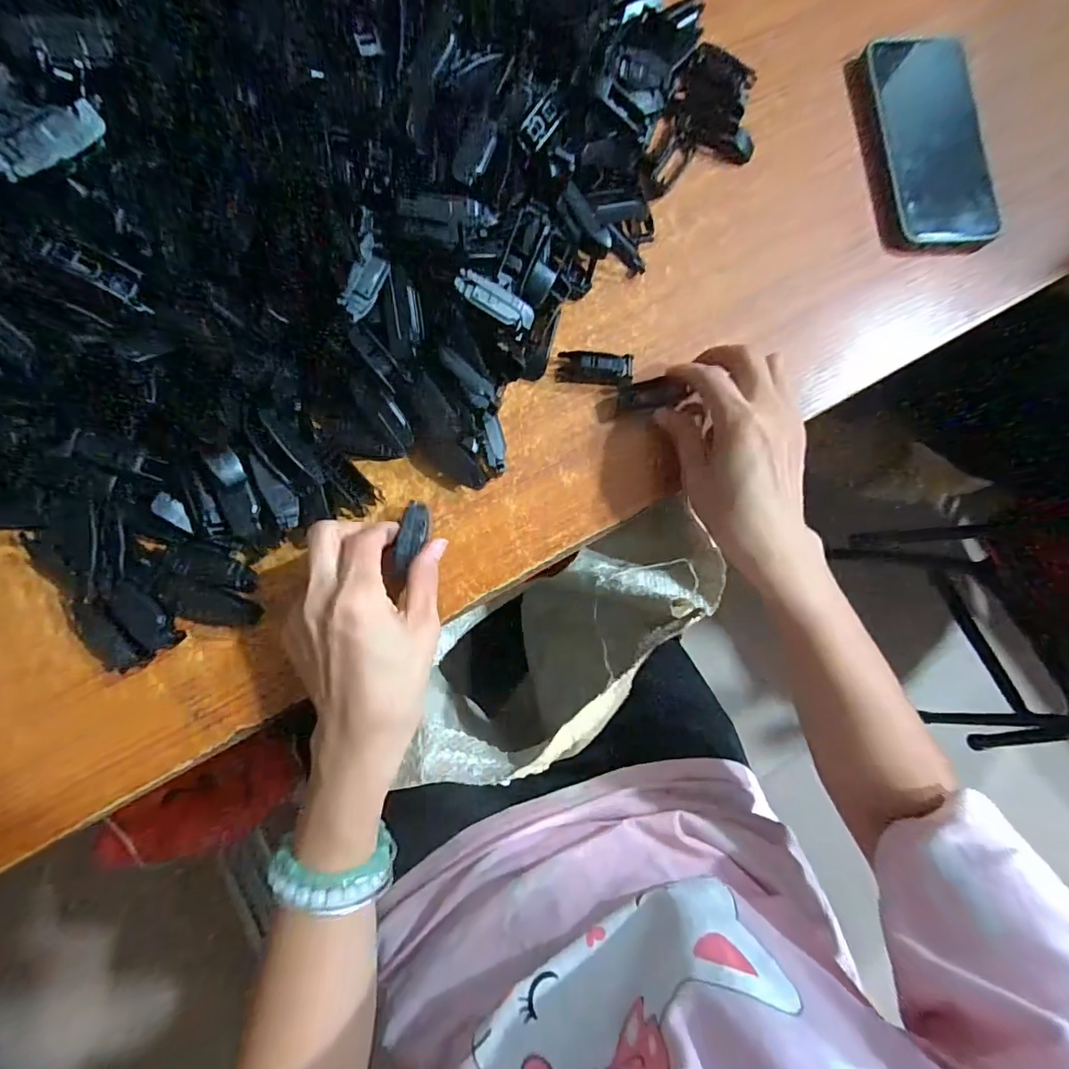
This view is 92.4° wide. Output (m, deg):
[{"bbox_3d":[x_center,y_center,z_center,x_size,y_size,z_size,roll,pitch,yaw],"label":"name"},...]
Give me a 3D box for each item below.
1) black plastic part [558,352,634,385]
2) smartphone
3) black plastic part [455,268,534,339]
[{"bbox_3d":[0.040,-0.108,0.336,0.047,0.014,0.019,3,81,-4],"label":"black plastic part"},{"bbox_3d":[0.294,-0.288,0.375,0.070,0.016,0.159,-5,82,-6],"label":"smartphone"},{"bbox_3d":[-0.022,-0.133,0.295,0.048,0.004,0.019,24,82,-24],"label":"black plastic part"}]

